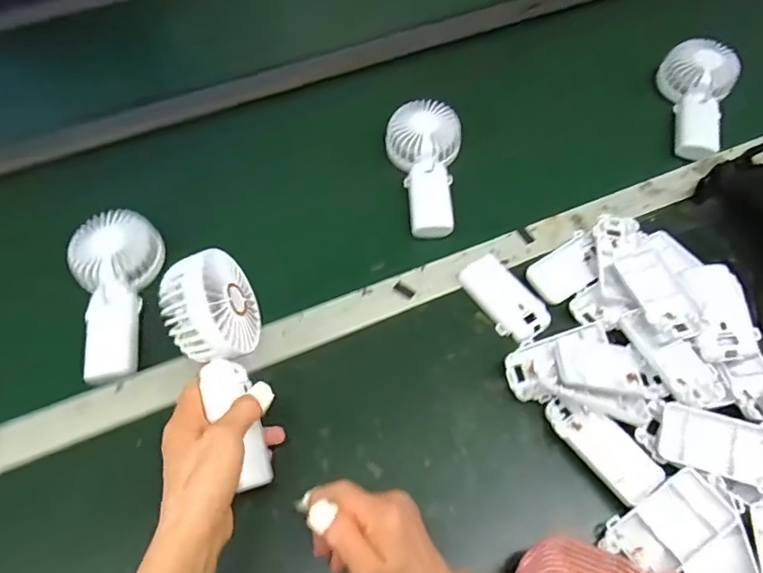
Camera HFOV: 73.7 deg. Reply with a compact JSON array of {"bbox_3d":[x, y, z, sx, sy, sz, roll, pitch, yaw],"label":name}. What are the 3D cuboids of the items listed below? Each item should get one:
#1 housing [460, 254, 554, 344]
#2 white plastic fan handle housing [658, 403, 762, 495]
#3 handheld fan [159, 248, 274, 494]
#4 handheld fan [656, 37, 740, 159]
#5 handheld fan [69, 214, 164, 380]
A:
[{"bbox_3d":[0.117,0.008,0.493,0.048,0.015,0.098,-25,59,-13],"label":"housing"},{"bbox_3d":[0.269,0.124,0.388,0.100,0.019,0.047,18,59,14],"label":"white plastic fan handle housing"},{"bbox_3d":[-0.120,0.063,0.393,0.059,0.074,0.174,-15,84,-7],"label":"handheld fan"},{"bbox_3d":[0.404,-0.231,0.644,0.085,0.050,0.172,7,76,8],"label":"handheld fan"},{"bbox_3d":[-0.270,0.007,0.515,0.079,0.034,0.176,-8,69,-2],"label":"handheld fan"}]

